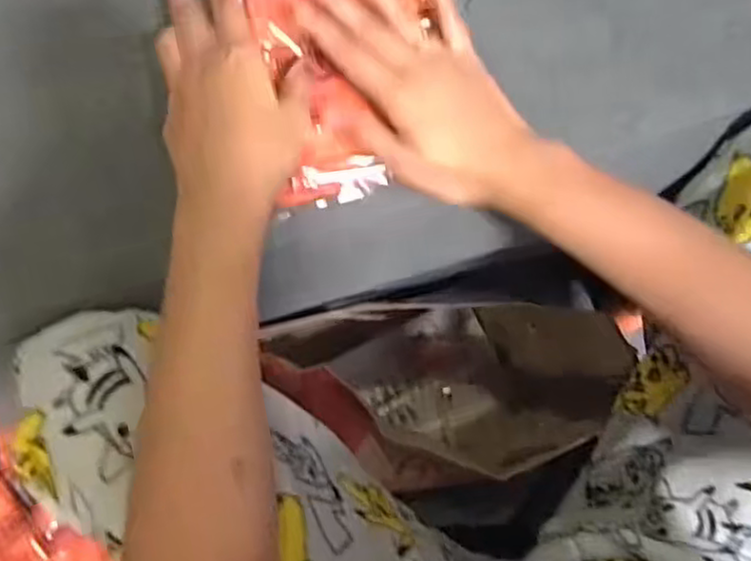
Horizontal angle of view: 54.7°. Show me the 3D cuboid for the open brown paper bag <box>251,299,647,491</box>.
[{"bbox_3d":[0.065,0.110,0.729,0.300,0.211,0.144,-10,84,-8],"label":"open brown paper bag"}]

